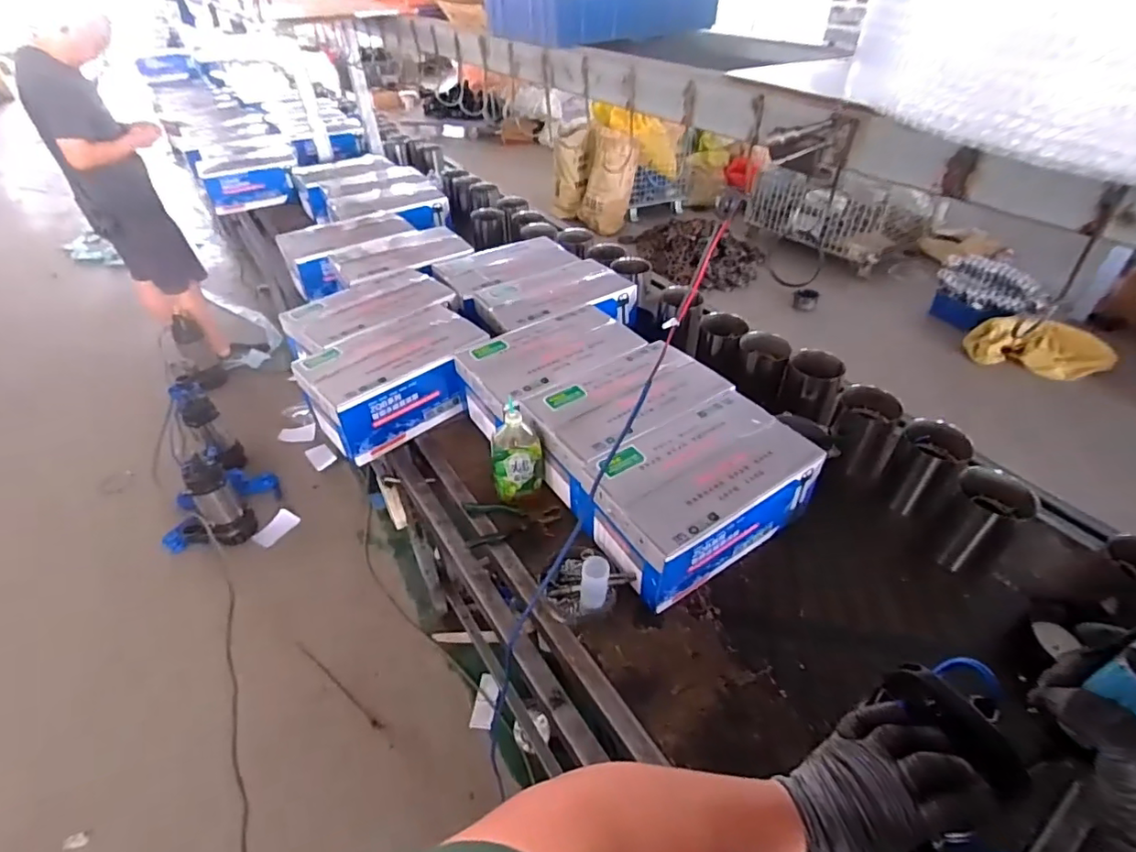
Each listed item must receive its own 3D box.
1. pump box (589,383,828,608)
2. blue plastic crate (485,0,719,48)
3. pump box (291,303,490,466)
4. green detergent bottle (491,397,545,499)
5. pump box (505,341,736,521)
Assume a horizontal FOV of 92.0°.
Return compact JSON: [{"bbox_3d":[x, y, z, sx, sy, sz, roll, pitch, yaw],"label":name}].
[{"bbox_3d":[0.254,0.129,1.066,0.409,0.170,0.248,-23,46,-23],"label":"pump box"},{"bbox_3d":[0.057,-0.731,0.940,0.350,0.095,0.244,-26,47,-27],"label":"blue plastic crate"},{"bbox_3d":[-0.418,-0.126,1.360,0.424,0.156,0.252,-28,48,-27],"label":"pump box"},{"bbox_3d":[-0.106,0.062,1.120,0.102,0.205,0.072,-11,42,-12],"label":"green detergent bottle"},{"bbox_3d":[0.120,-0.013,1.225,0.415,0.159,0.253,-25,47,-26],"label":"pump box"}]

